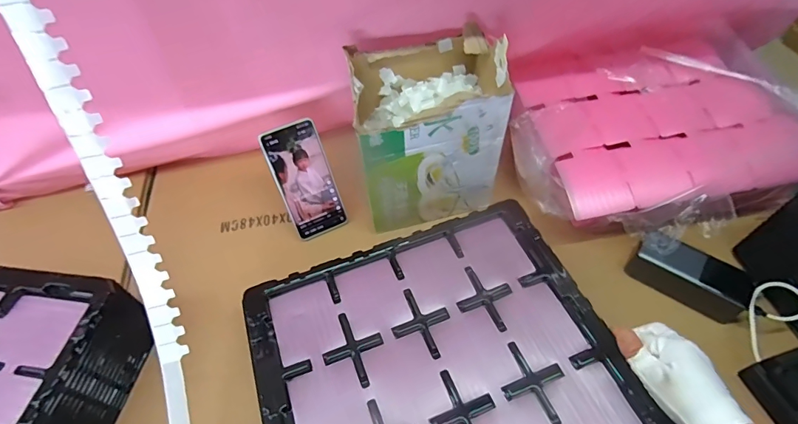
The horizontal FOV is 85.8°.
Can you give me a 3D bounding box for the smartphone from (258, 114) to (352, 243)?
[{"bbox_3d":[-0.133,-0.044,0.620,0.079,0.169,0.009,-24,26,-14],"label":"smartphone"}]

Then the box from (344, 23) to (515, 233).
[{"bbox_3d":[0.036,-0.113,0.594,0.183,0.211,0.162,-12,54,-7],"label":"box"}]

